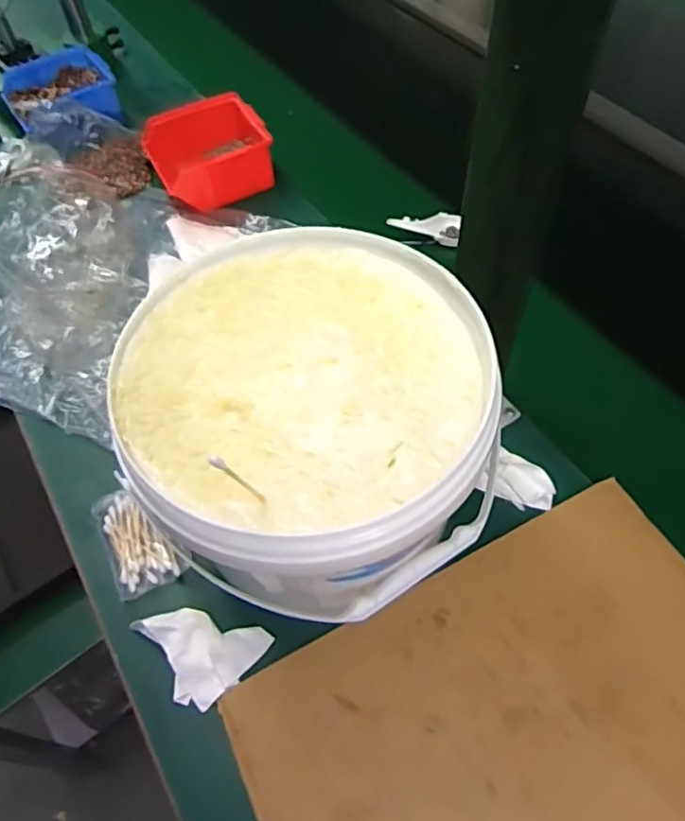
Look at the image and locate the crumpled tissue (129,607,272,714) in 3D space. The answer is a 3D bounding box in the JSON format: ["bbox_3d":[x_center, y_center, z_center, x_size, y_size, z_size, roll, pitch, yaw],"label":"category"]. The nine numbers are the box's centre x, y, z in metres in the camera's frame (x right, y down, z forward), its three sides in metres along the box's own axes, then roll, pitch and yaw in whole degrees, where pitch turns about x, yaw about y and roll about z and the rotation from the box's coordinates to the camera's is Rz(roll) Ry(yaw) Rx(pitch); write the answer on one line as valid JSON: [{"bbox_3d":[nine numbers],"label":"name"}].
[{"bbox_3d":[-0.102,0.164,0.438,0.070,0.021,0.078,-38,62,-20],"label":"crumpled tissue"}]

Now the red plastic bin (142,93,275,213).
[{"bbox_3d":[-0.164,-0.317,0.739,0.134,0.058,0.136,-24,59,-12],"label":"red plastic bin"}]

